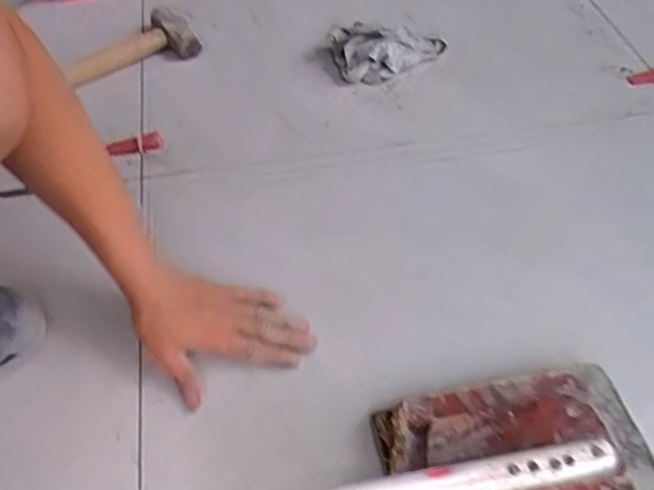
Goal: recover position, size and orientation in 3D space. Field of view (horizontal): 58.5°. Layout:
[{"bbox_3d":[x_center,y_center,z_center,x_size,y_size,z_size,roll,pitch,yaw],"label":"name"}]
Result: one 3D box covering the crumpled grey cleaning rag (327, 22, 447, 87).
[{"bbox_3d":[0.091,-0.285,0.843,0.169,0.056,0.110,-2,53,-2],"label":"crumpled grey cleaning rag"}]

